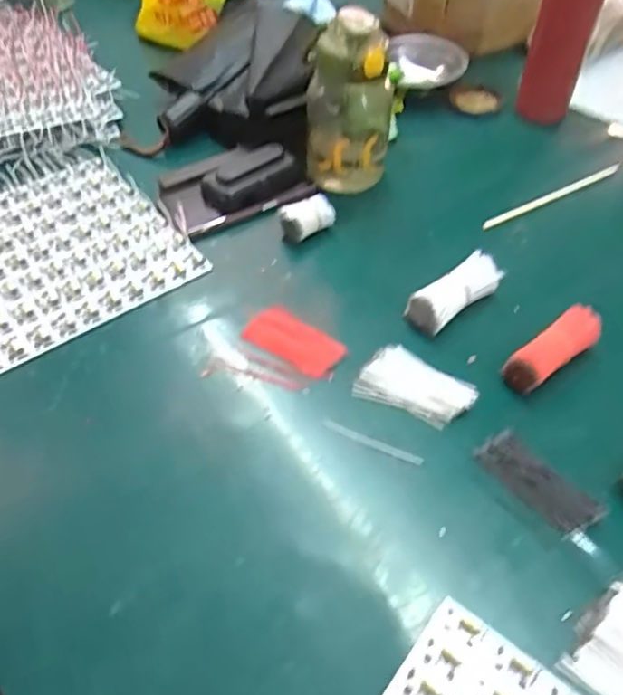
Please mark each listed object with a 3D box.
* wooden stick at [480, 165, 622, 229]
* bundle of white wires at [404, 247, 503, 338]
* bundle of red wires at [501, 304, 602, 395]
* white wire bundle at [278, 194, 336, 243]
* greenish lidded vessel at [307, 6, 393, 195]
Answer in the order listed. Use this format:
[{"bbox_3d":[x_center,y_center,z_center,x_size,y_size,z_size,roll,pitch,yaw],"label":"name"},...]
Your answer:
[{"bbox_3d":[0.264,-0.166,0.646,0.198,0.004,0.012,-25,56,-17],"label":"wooden stick"},{"bbox_3d":[0.128,-0.048,0.539,0.092,0.031,0.036,-32,59,-22],"label":"bundle of white wires"},{"bbox_3d":[0.202,0.002,0.497,0.098,0.025,0.032,-32,59,-22],"label":"bundle of red wires"},{"bbox_3d":[-0.005,-0.133,0.610,0.056,0.031,0.033,-29,58,-20],"label":"white wire bundle"},{"bbox_3d":[0.039,-0.252,0.620,0.084,0.169,0.084,5,53,4],"label":"greenish lidded vessel"}]

